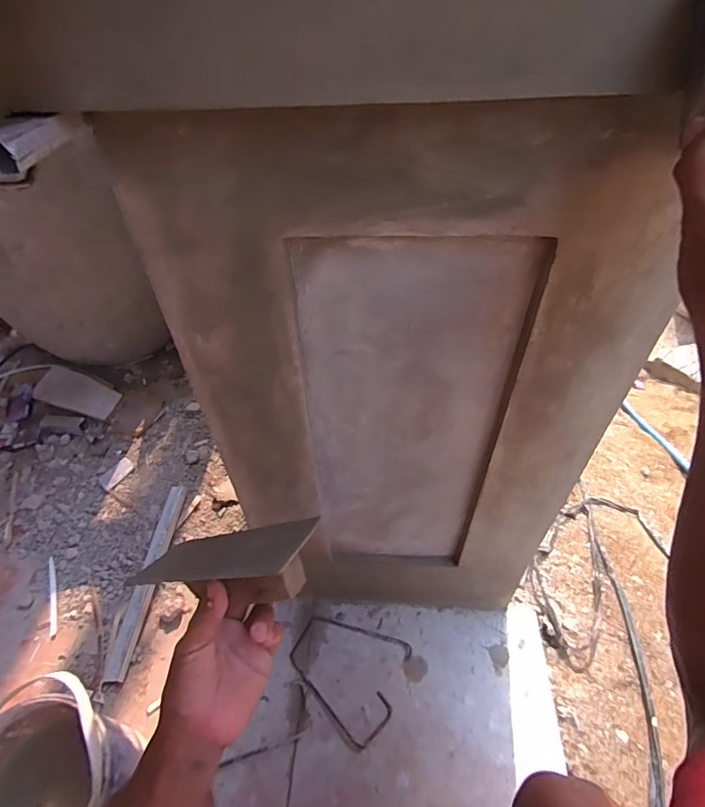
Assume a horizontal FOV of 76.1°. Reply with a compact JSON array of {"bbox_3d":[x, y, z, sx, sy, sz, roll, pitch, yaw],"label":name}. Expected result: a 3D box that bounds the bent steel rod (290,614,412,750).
[{"bbox_3d":[-0.014,0.434,0.729,0.180,0.012,0.160,17,49,18],"label":"bent steel rod"}]

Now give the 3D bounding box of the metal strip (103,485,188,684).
[{"bbox_3d":[-0.367,0.305,0.813,0.038,0.015,0.338,5,54,1],"label":"metal strip"}]

